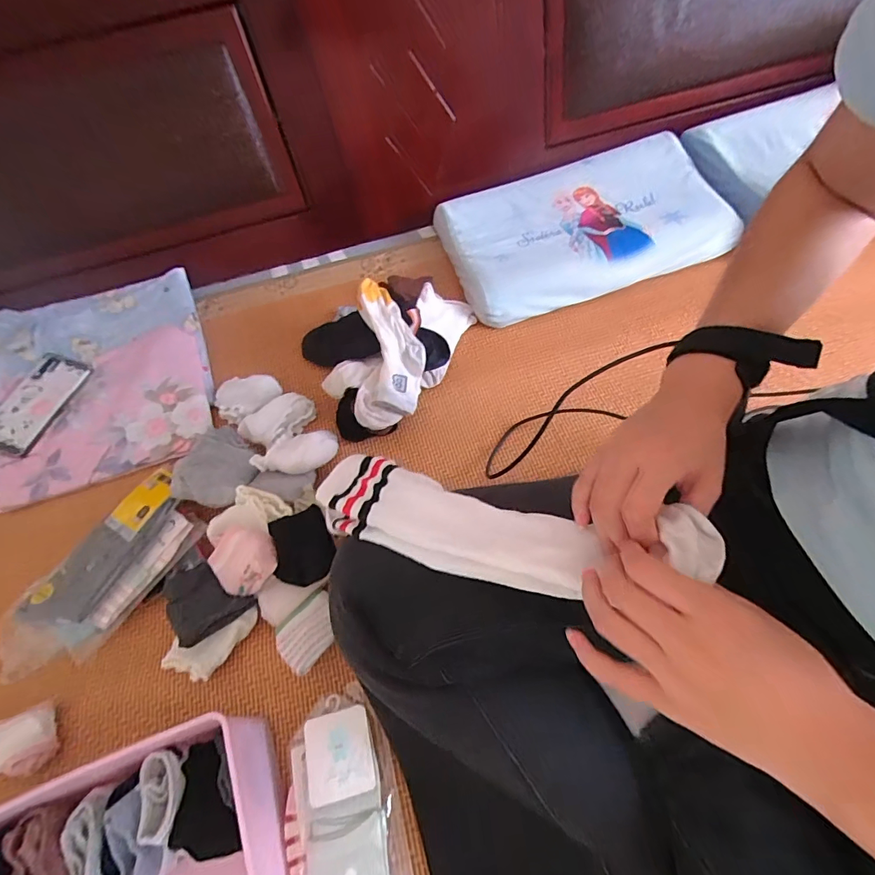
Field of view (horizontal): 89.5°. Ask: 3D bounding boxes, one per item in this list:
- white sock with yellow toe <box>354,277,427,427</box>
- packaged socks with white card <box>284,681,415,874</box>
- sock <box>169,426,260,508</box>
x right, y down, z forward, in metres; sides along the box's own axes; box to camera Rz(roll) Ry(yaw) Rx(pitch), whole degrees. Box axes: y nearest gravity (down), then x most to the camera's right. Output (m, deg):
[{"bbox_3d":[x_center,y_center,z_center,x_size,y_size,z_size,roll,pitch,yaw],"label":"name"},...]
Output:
[{"bbox_3d":[-0.063,-0.118,0.593,0.086,0.057,0.207,-1,63,1],"label":"white sock with yellow toe"},{"bbox_3d":[-0.079,0.353,0.387,0.101,0.038,0.224,-18,65,-8],"label":"packaged socks with white card"},{"bbox_3d":[-0.268,0.044,0.548,0.073,0.058,0.100,28,68,14],"label":"sock"}]

